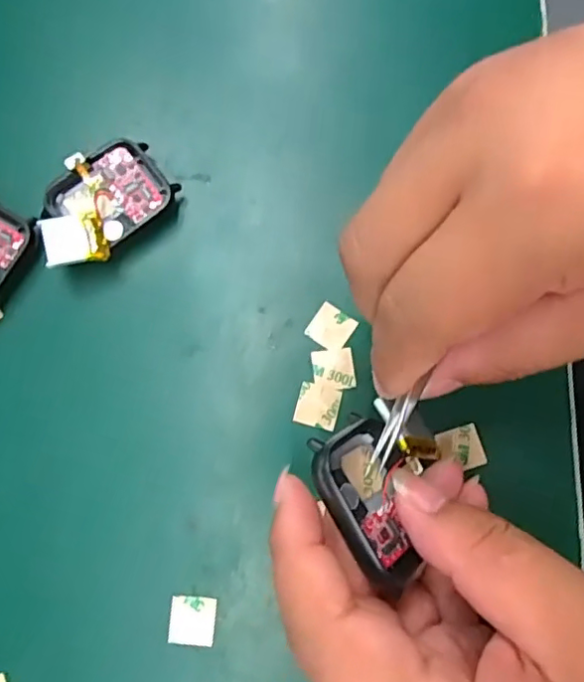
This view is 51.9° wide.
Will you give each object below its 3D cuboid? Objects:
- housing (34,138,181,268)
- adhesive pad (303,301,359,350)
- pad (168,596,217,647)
[{"bbox_3d":[-0.074,-0.052,0.230,0.037,0.017,0.054,42,80,8],"label":"housing"},{"bbox_3d":[0.015,-0.005,0.227,0.015,0.004,0.015,32,92,6],"label":"adhesive pad"},{"bbox_3d":[-0.034,0.096,0.206,0.015,0.004,0.015,5,77,0],"label":"pad"}]

